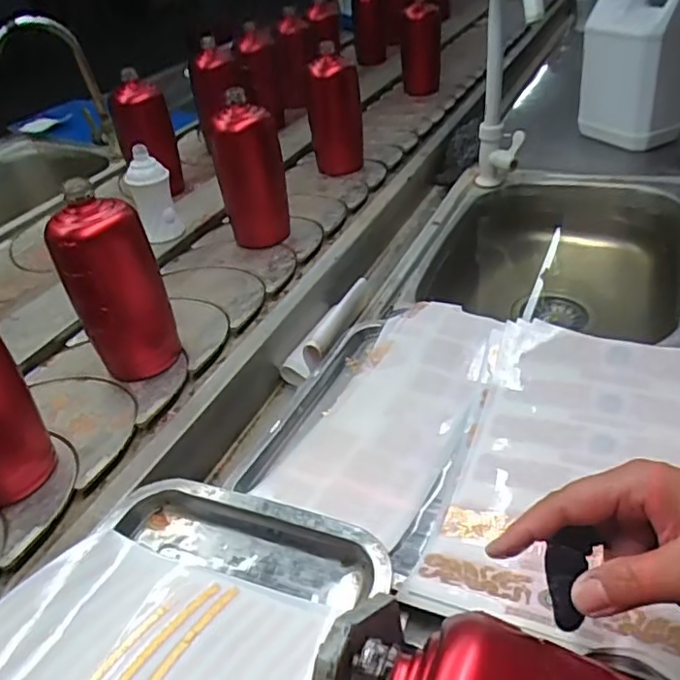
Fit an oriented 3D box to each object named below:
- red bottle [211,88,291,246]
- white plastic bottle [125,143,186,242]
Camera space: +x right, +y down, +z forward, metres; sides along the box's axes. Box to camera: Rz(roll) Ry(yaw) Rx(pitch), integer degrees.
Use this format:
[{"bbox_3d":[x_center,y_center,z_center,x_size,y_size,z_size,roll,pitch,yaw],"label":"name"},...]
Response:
[{"bbox_3d":[-0.112,-0.210,0.769,0.079,0.178,0.069,-9,37,-4],"label":"red bottle"},{"bbox_3d":[-0.248,-0.188,0.805,0.043,0.128,0.043,4,38,14],"label":"white plastic bottle"}]

